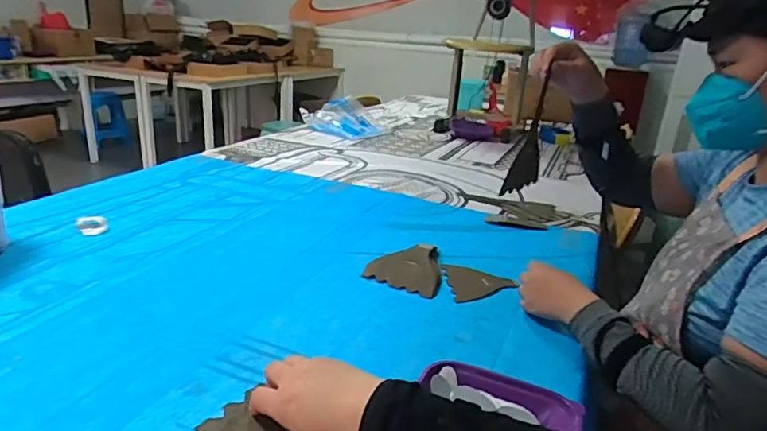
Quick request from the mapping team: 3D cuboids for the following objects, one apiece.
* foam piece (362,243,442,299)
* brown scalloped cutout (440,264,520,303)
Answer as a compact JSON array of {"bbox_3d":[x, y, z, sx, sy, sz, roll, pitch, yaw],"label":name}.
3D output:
[{"bbox_3d":[0.052,0.104,0.916,0.145,0.019,0.119,-16,45,-26],"label":"foam piece"},{"bbox_3d":[0.159,0.114,0.940,0.116,0.017,0.118,-5,23,-22],"label":"brown scalloped cutout"}]

